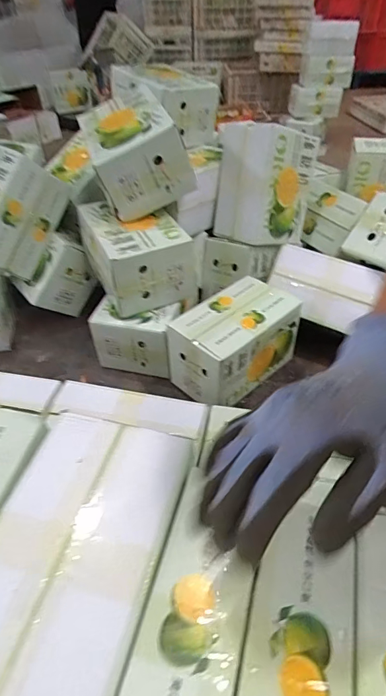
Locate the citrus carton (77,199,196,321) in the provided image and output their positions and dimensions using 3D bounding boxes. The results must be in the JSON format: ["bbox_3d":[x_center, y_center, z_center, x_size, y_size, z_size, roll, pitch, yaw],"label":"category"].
[{"bbox_3d":[-0.134,-0.231,0.956,0.194,0.143,0.268,-19,47,-18],"label":"citrus carton"}]

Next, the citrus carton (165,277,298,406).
[{"bbox_3d":[0.094,-0.018,0.919,0.262,0.171,0.159,-32,52,-28],"label":"citrus carton"}]

